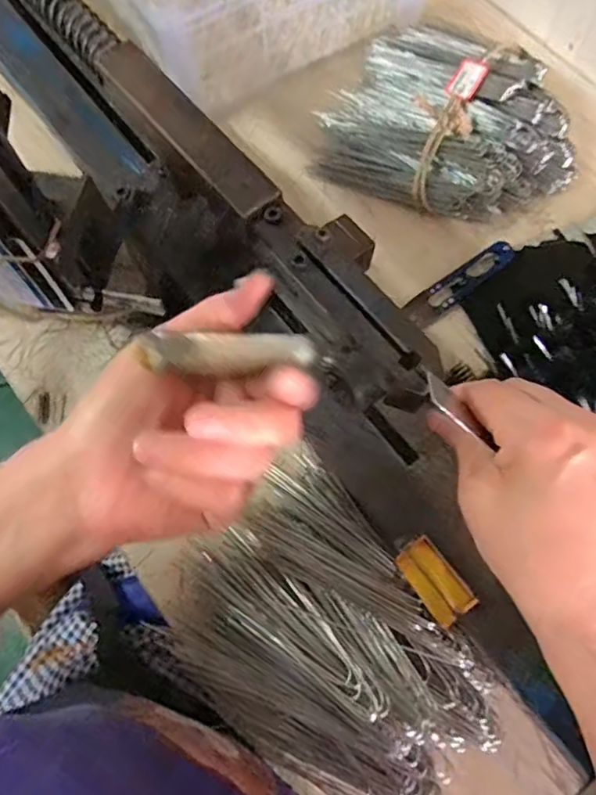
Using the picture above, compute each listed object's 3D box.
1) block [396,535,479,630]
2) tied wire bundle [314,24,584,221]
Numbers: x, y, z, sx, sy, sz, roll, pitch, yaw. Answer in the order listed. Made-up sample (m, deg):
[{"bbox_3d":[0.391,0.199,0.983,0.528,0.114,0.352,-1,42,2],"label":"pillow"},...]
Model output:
[{"bbox_3d":[0.089,0.120,0.370,0.027,0.017,0.052,-35,73,-9],"label":"block"},{"bbox_3d":[0.139,-0.249,0.498,0.216,0.048,0.179,24,74,10],"label":"tied wire bundle"}]

